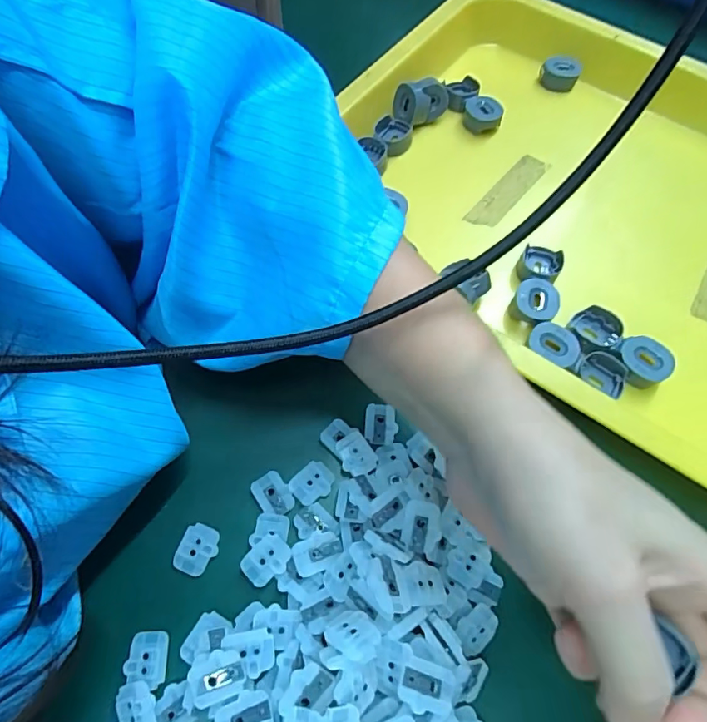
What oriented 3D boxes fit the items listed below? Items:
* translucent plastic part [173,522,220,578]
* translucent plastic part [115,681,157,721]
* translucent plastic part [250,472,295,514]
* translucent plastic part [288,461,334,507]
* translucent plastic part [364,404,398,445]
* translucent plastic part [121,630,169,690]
[{"bbox_3d":[-0.074,0.089,0.227,0.017,0.005,0.022,19,64,6],"label":"translucent plastic part"},{"bbox_3d":[-0.089,0.144,0.197,0.015,0.007,0.022,-15,65,-10],"label":"translucent plastic part"},{"bbox_3d":[-0.040,0.067,0.240,0.016,0.006,0.021,-32,70,-17],"label":"translucent plastic part"},{"bbox_3d":[-0.020,0.061,0.240,0.021,0.004,0.017,-40,72,-20],"label":"translucent plastic part"},{"bbox_3d":[0.015,0.034,0.257,0.017,0.004,0.021,2,63,-2],"label":"translucent plastic part"},{"bbox_3d":[-0.089,0.128,0.206,0.017,0.004,0.020,0,64,-3],"label":"translucent plastic part"}]

